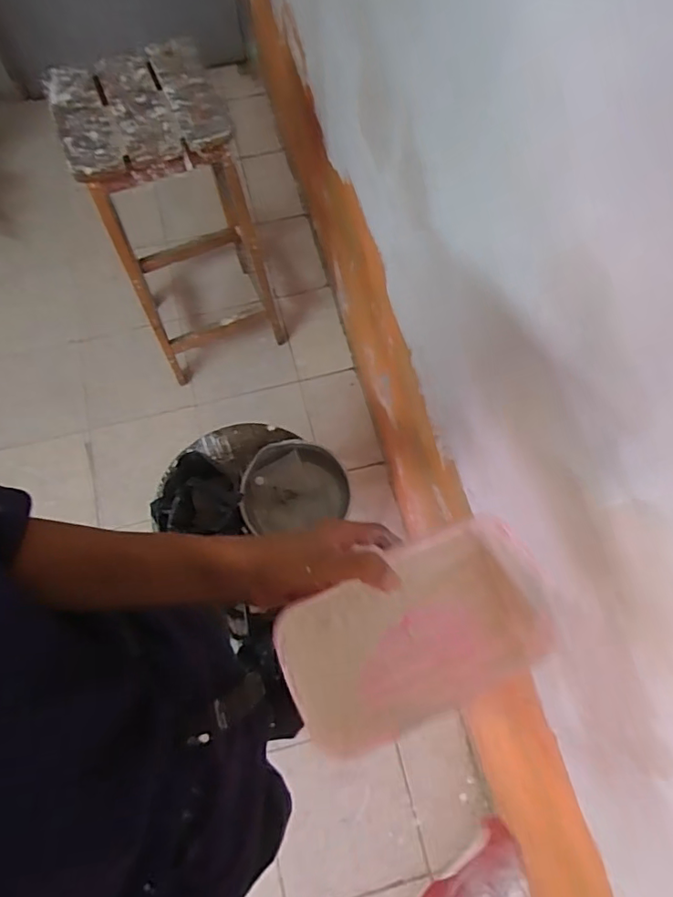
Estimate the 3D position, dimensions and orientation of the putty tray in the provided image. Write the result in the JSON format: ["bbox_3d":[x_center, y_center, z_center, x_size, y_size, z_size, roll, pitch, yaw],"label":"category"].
[{"bbox_3d":[0.059,0.148,0.430,0.204,0.048,0.119,-23,69,-8],"label":"putty tray"}]

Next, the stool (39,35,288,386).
[{"bbox_3d":[-0.361,-0.532,1.342,0.327,0.699,0.340,-20,69,-7],"label":"stool"}]

